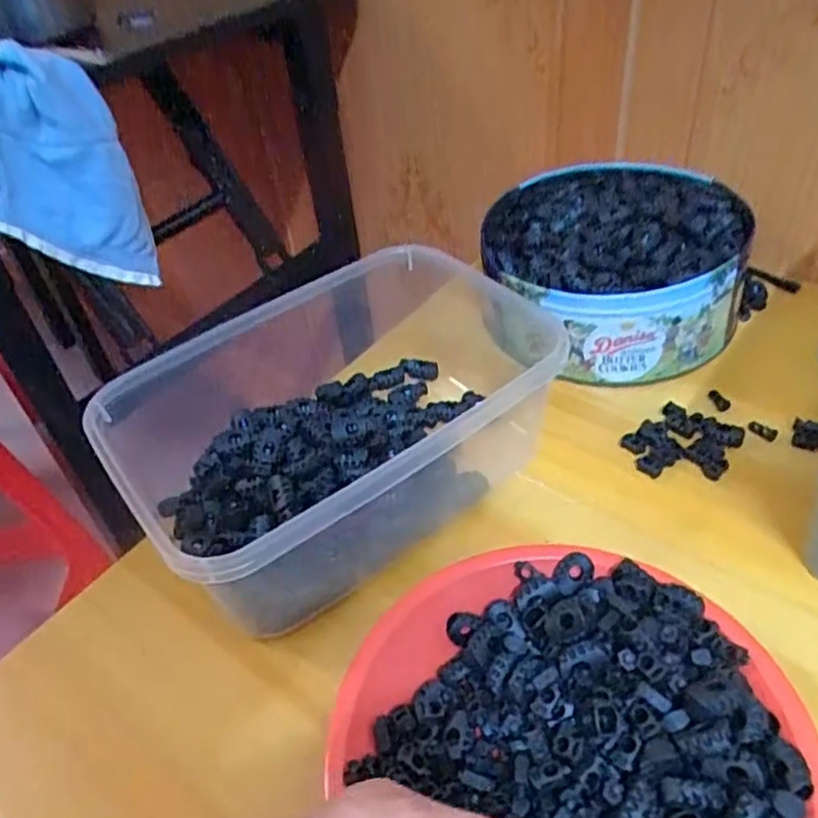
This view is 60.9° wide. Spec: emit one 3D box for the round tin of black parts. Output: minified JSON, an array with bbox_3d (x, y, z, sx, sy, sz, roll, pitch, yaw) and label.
[{"bbox_3d":[0.150,-0.114,0.517,0.174,0.075,0.191,-4,43,4],"label":"round tin of black parts"}]

